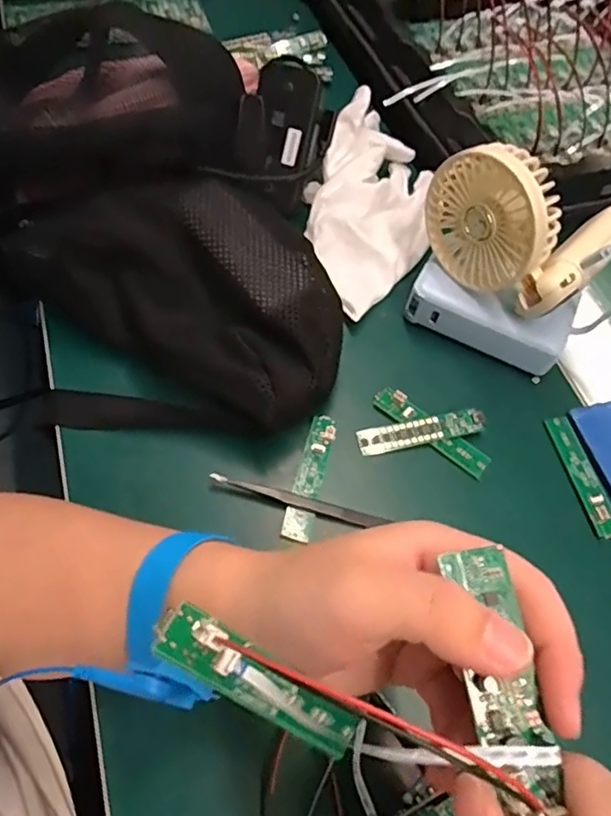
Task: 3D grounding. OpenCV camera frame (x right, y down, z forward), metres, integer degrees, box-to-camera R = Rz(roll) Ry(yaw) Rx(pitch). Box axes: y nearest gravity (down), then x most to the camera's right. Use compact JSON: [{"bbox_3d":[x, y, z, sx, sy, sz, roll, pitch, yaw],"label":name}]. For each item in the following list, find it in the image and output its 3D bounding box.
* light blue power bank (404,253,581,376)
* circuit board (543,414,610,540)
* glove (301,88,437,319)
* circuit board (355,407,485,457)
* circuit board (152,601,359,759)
[{"bbox_3d":[0.130,-0.067,0.416,0.113,0.039,0.047,24,62,10],"label":"light blue power bank"},{"bbox_3d":[0.180,0.042,0.376,0.017,0.006,0.085,-9,62,-8],"label":"circuit board"},{"bbox_3d":[0.052,-0.164,0.460,0.097,0.039,0.211,8,61,1],"label":"glove"},{"bbox_3d":[0.076,0.016,0.383,0.083,0.004,0.017,-11,76,-4],"label":"circuit board"},{"bbox_3d":[-0.012,0.093,0.189,0.082,0.010,0.014,42,60,-22],"label":"circuit board"}]

